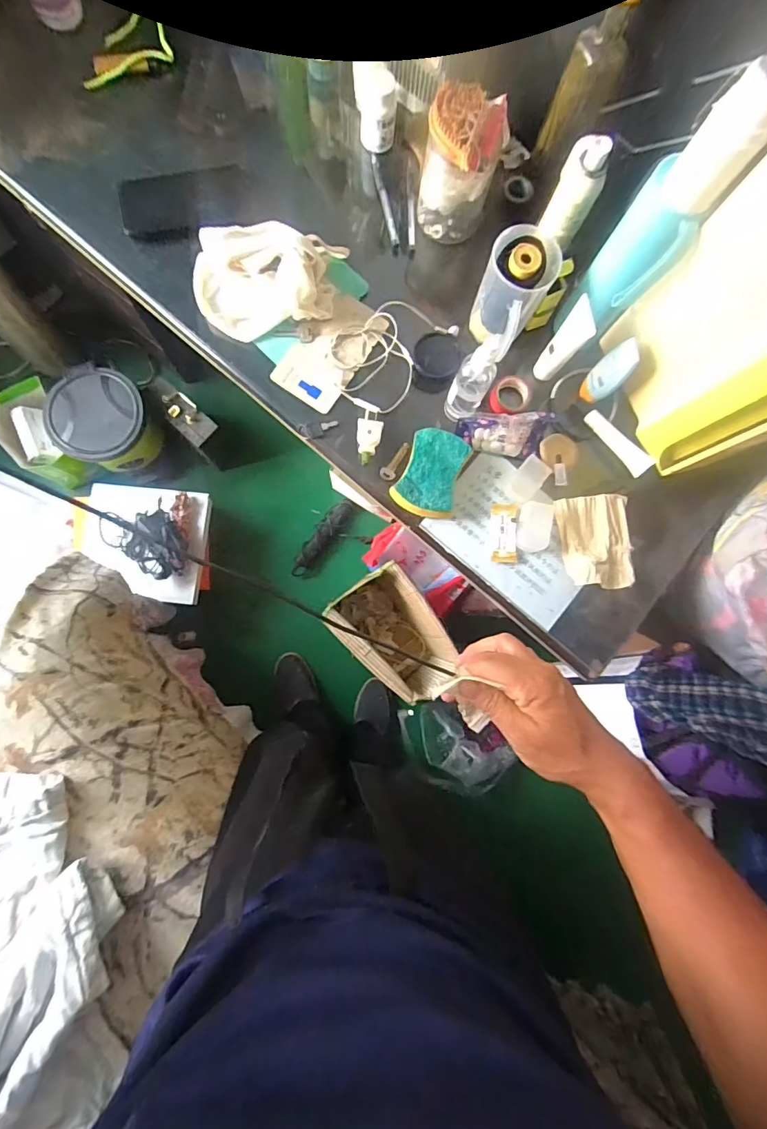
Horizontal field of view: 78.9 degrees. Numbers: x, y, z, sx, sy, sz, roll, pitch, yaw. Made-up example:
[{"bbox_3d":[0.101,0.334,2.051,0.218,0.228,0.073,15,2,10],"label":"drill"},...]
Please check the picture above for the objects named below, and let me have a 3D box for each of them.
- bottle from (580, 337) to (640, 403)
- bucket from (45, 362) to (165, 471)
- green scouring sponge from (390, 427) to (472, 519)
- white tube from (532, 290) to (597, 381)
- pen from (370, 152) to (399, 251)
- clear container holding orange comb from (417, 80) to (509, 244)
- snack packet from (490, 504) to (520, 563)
[{"bbox_3d":[0.271,-0.228,0.564,0.024,0.099,0.043,-15,85,-19],"label":"bottle"},{"bbox_3d":[-0.693,-0.353,1.188,0.202,0.190,0.223,39,82,1],"label":"bucket"},{"bbox_3d":[0.059,-0.112,0.569,0.073,0.025,0.102,19,82,-2],"label":"green scouring sponge"},{"bbox_3d":[0.217,-0.264,0.560,0.024,0.116,0.041,-25,89,-17],"label":"white tube"},{"bbox_3d":[0.002,-0.488,0.627,0.012,0.011,0.138,-13,85,-6],"label":"pen"},{"bbox_3d":[0.088,-0.466,0.562,0.086,0.139,0.076,9,83,-3],"label":"clear container holding orange comb"},{"bbox_3d":[0.152,-0.040,0.586,0.033,0.008,0.073,2,83,-4],"label":"snack packet"}]

